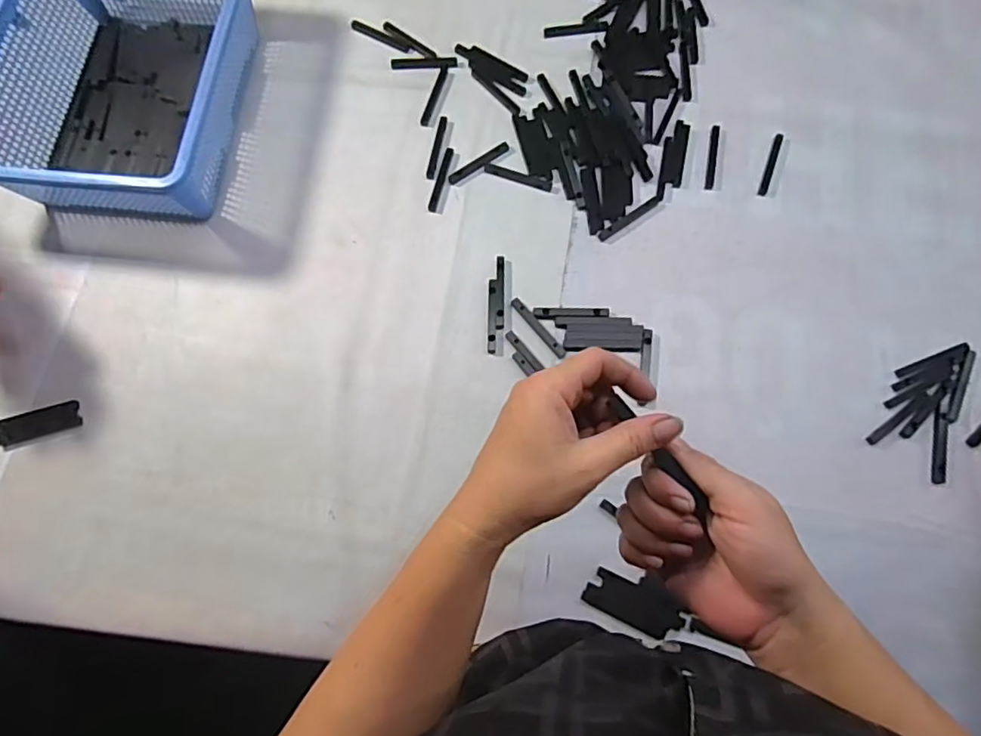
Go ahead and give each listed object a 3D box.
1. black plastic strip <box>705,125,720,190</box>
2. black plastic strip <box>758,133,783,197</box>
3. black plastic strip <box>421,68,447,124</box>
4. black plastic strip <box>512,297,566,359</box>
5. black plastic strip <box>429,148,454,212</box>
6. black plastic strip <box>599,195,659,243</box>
[{"bbox_3d":[0.233,-0.221,0.607,0.009,0.005,0.074,11,74,4],"label":"black plastic strip"},{"bbox_3d":[0.292,-0.212,0.602,0.010,0.005,0.073,20,74,7],"label":"black plastic strip"},{"bbox_3d":[-0.063,-0.303,0.642,0.010,0.004,0.077,14,74,5],"label":"black plastic strip"},{"bbox_3d":[0.045,-0.041,0.563,0.012,0.004,0.072,-37,76,-10],"label":"black plastic strip"},{"bbox_3d":[-0.052,-0.200,0.614,0.010,0.004,0.077,14,74,5],"label":"black plastic strip"},{"bbox_3d":[0.142,-0.154,0.592,0.076,0.004,0.009,-36,76,-9],"label":"black plastic strip"}]

